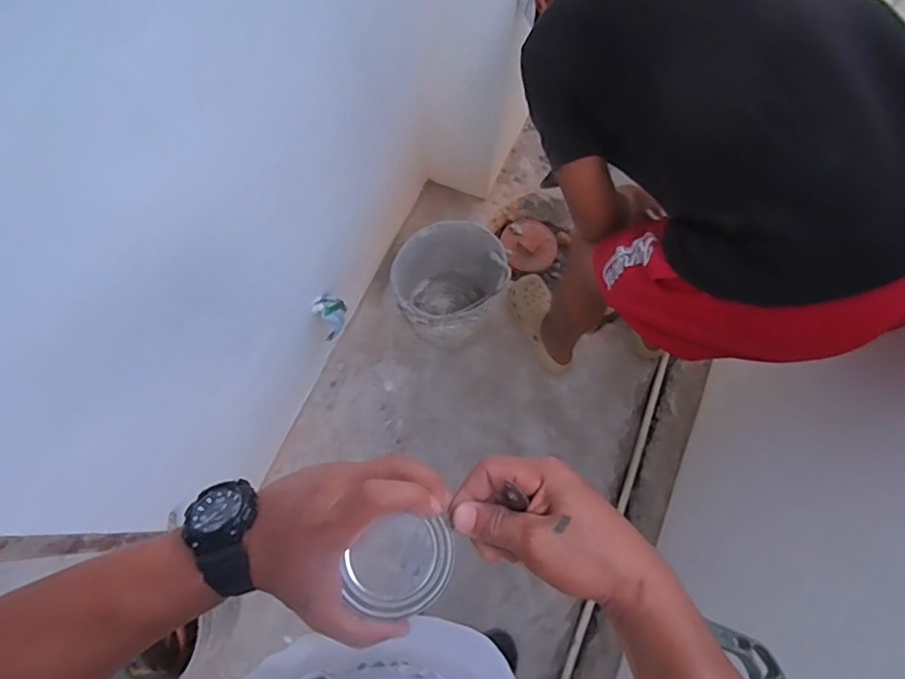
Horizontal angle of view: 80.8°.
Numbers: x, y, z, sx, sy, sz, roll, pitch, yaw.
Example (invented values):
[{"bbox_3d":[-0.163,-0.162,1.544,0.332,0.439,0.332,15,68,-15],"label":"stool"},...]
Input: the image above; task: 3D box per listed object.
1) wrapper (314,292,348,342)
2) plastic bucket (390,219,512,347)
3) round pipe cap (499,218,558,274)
[{"bbox_3d":[-0.272,-0.056,1.202,0.071,0.041,0.102,-26,73,-9],"label":"wrapper"},{"bbox_3d":[-0.009,-0.129,1.394,0.250,0.286,0.282,24,72,7],"label":"plastic bucket"},{"bbox_3d":[0.233,-0.292,1.629,0.155,0.027,0.183,-15,72,-6],"label":"round pipe cap"}]

